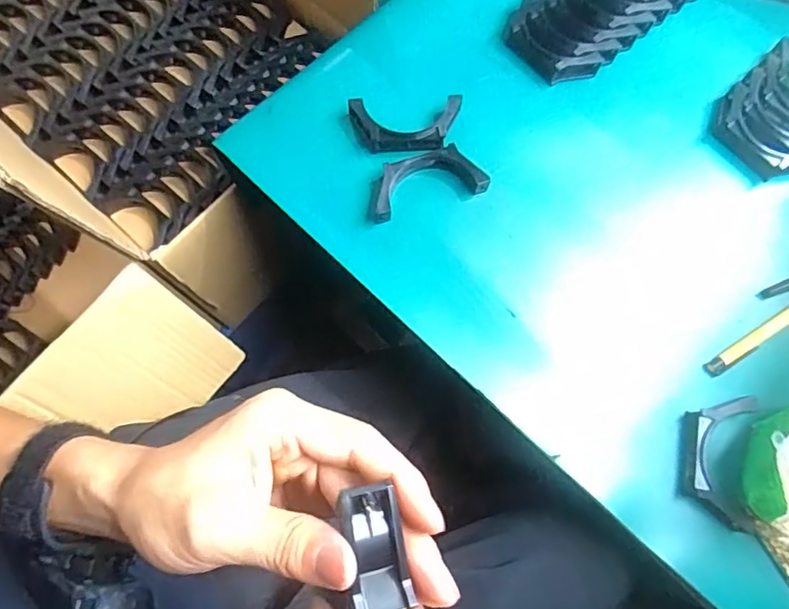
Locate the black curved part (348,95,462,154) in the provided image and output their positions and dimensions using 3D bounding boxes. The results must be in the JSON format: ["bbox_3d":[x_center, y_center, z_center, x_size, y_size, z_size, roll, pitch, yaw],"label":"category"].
[{"bbox_3d":[0.011,-0.148,0.464,0.092,0.022,0.046,-7,75,-2],"label":"black curved part"}]

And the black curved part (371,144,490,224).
[{"bbox_3d":[0.024,-0.100,0.452,0.094,0.018,0.041,-17,75,-5],"label":"black curved part"}]

